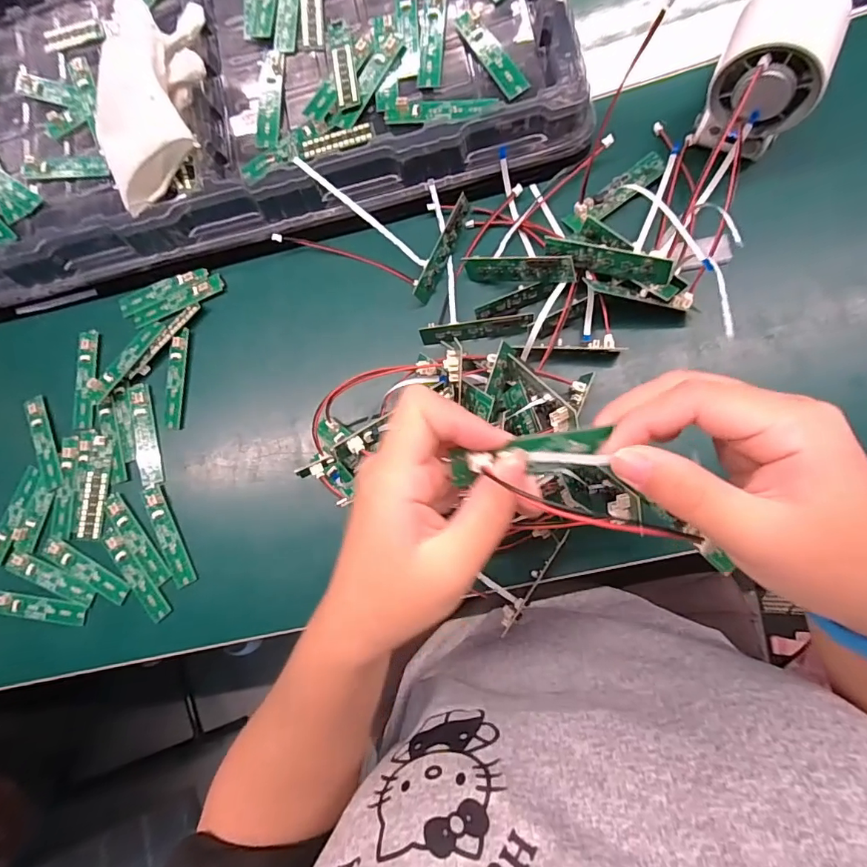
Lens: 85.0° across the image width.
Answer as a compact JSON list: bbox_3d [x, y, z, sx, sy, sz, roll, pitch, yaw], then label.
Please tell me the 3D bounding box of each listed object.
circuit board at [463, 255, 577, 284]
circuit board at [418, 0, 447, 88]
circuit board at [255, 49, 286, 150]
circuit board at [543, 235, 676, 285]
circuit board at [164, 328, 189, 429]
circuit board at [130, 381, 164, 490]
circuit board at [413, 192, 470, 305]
[{"bbox_3d":[0.059,-0.118,0.341,0.084,0.022,0.008,13,59,32],"label":"circuit board"},{"bbox_3d":[-0.001,-0.309,0.365,0.018,0.005,0.086,3,88,7],"label":"circuit board"},{"bbox_3d":[-0.131,-0.268,0.381,0.017,0.004,0.087,3,83,-6],"label":"circuit board"},{"bbox_3d":[0.115,-0.116,0.317,0.082,0.020,0.005,20,61,25],"label":"circuit board"},{"bbox_3d":[-0.214,-0.045,0.393,0.015,0.004,0.082,1,88,7],"label":"circuit board"},{"bbox_3d":[-0.238,0.000,0.389,0.018,0.006,0.086,-15,86,6],"label":"circuit board"},{"bbox_3d":[0.008,-0.140,0.361,0.005,0.021,0.082,28,93,25],"label":"circuit board"}]

